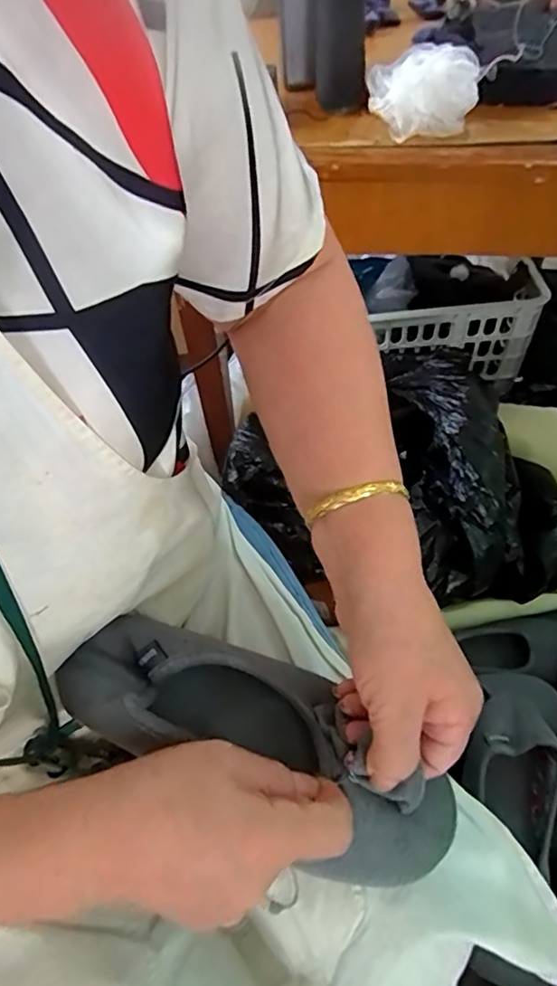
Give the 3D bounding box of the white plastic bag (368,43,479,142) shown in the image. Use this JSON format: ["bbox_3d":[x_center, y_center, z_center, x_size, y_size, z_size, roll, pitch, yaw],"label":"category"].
[{"bbox_3d":[0.135,-0.372,0.541,0.100,0.051,0.070,6,55,9],"label":"white plastic bag"}]

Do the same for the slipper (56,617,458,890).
[{"bbox_3d":[-0.012,0.134,0.328,0.225,0.044,0.085,26,59,8],"label":"slipper"}]

